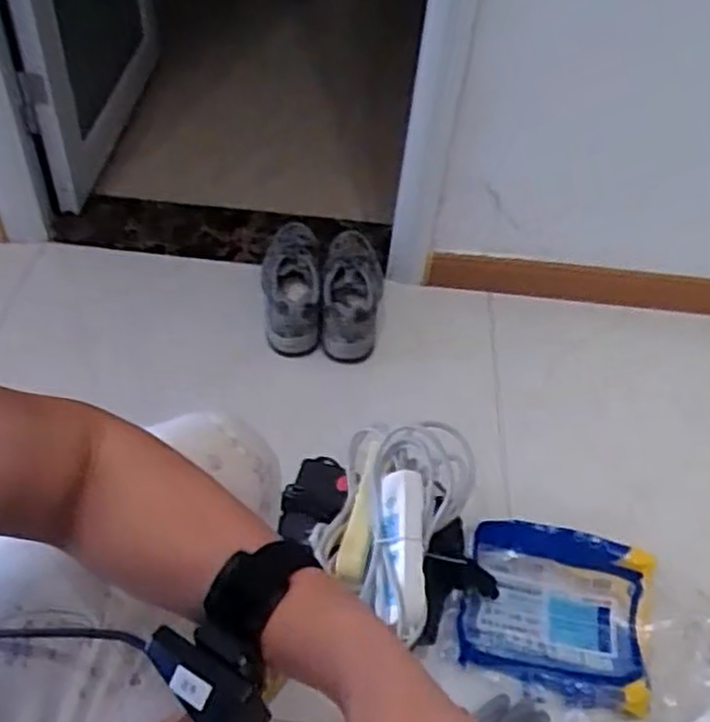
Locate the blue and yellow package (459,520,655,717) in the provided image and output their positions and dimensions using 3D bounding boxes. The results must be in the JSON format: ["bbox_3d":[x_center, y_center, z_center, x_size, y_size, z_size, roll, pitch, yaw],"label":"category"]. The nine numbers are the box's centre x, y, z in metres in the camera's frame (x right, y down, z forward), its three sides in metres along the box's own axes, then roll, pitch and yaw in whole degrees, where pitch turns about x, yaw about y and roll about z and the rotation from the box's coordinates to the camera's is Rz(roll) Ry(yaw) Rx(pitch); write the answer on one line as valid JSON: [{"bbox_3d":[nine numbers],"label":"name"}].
[{"bbox_3d":[0.252,0.307,0.939,0.229,0.087,0.179,16,48,8],"label":"blue and yellow package"}]

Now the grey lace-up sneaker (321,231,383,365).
[{"bbox_3d":[-0.006,-0.125,1.312,0.107,0.105,0.288,3,48,-4],"label":"grey lace-up sneaker"}]

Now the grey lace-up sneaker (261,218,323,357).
[{"bbox_3d":[-0.109,-0.146,1.296,0.100,0.082,0.285,0,48,-6],"label":"grey lace-up sneaker"}]

